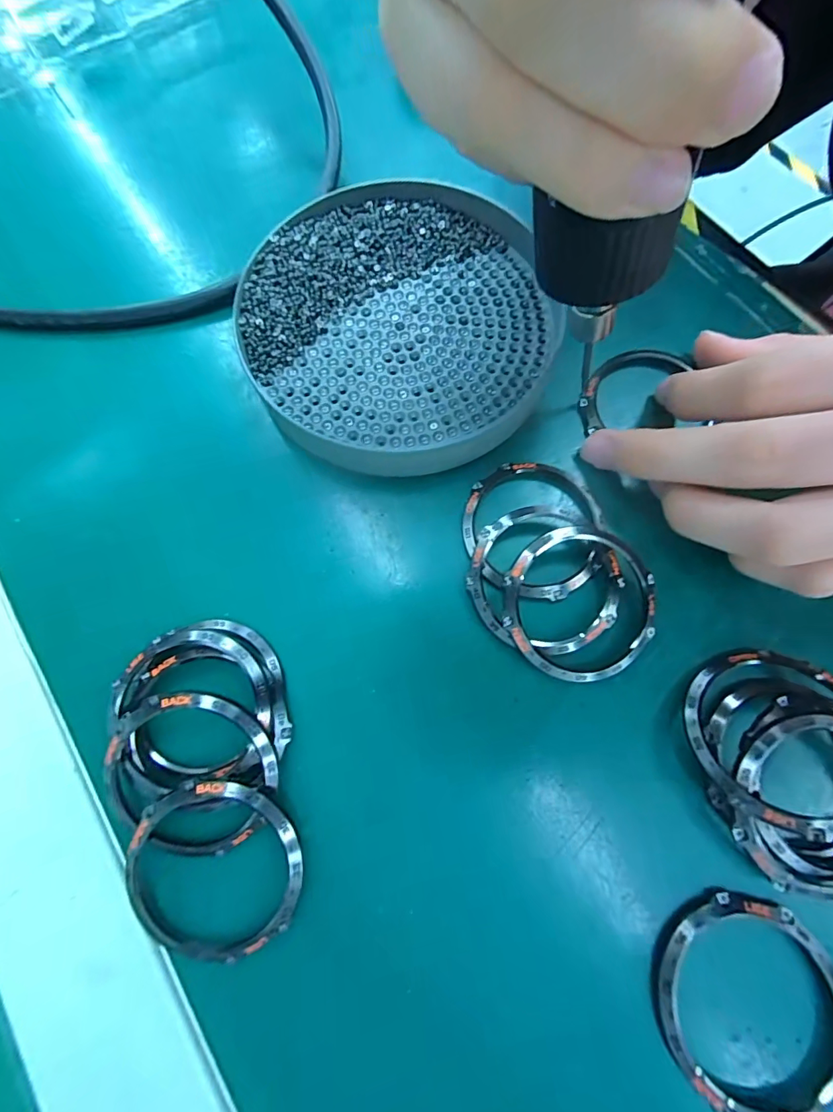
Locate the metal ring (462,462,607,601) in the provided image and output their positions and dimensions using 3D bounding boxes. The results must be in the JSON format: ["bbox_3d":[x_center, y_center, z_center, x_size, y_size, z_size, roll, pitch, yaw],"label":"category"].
[{"bbox_3d":[0.039,-0.010,0.152,0.047,0.005,0.047,-1,75,2],"label":"metal ring"}]

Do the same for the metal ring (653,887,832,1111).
[{"bbox_3d":[0.088,0.116,0.119,0.051,0.008,0.048,3,69,-9],"label":"metal ring"}]

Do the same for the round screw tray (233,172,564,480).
[{"bbox_3d":[-0.005,-0.086,0.166,0.112,0.017,0.113,-1,75,2],"label":"round screw tray"}]

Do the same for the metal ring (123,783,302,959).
[{"bbox_3d":[-0.054,0.084,0.121,0.045,0.012,0.045,-1,75,2],"label":"metal ring"}]

